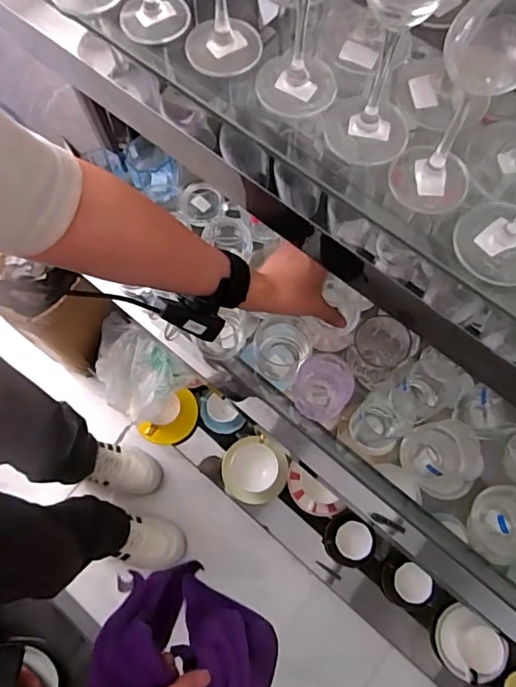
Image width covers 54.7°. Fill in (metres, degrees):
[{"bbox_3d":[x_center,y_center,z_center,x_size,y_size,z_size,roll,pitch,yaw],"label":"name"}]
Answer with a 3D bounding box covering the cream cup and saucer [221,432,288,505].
[{"bbox_3d":[-0.009,0.279,1.108,0.143,0.077,0.141,0,70,1],"label":"cream cup and saucer"}]

